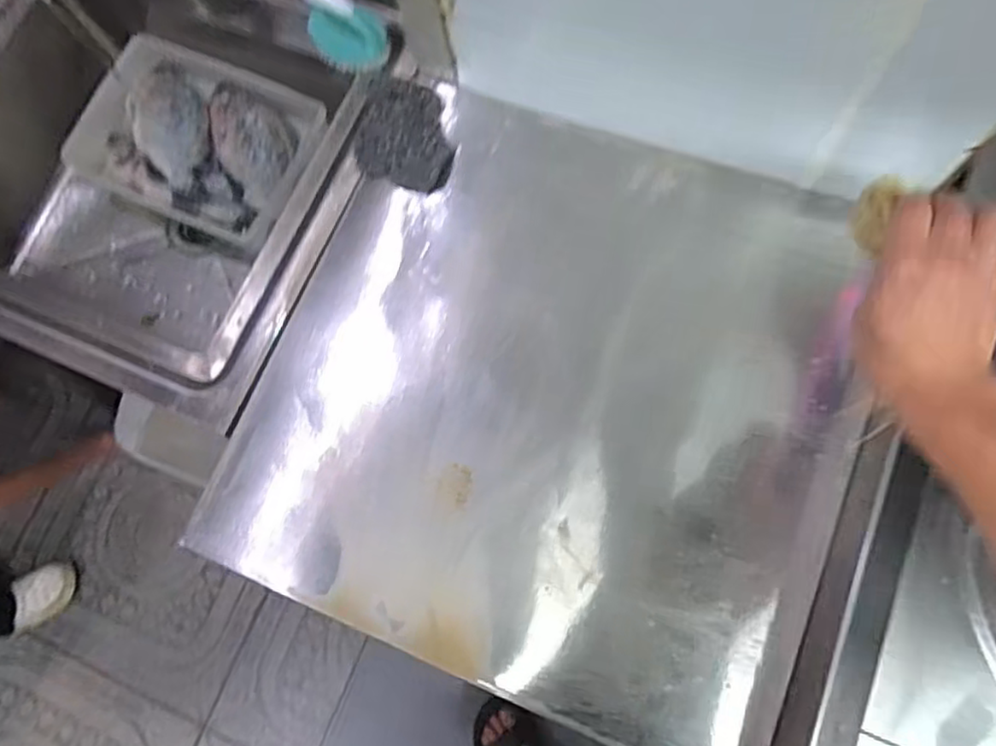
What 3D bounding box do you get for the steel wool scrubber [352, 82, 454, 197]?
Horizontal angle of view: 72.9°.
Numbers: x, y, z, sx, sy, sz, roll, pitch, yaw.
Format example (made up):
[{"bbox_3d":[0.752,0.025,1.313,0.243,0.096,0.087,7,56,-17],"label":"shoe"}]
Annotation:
[{"bbox_3d":[-0.104,-0.279,0.782,0.119,0.033,0.123,15,77,10],"label":"steel wool scrubber"}]

